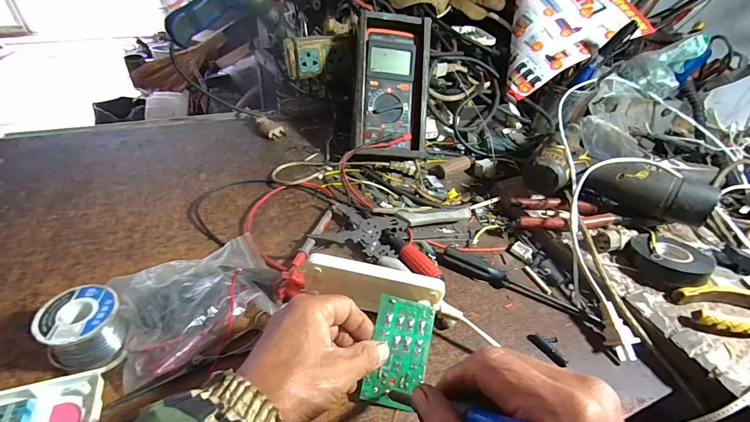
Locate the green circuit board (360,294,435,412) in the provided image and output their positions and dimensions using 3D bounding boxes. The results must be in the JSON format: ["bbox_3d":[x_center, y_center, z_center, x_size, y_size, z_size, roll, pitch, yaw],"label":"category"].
[{"bbox_3d":[0.021,0.119,0.304,0.050,0.004,0.086,17,67,-6],"label":"green circuit board"}]

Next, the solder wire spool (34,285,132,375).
[{"bbox_3d":[-0.228,0.093,0.282,0.045,0.047,0.049,4,41,-1],"label":"solder wire spool"}]

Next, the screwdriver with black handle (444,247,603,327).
[{"bbox_3d":[0.158,0.081,0.391,0.169,0.023,0.020,20,43,16],"label":"screwdriver with black handle"}]

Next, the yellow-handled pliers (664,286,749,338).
[{"bbox_3d":[0.392,0.099,0.359,0.171,0.021,0.054,1,41,-5],"label":"yellow-handled pliers"}]

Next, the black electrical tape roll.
[{"bbox_3d":[0.324,0.052,0.393,0.069,0.035,0.072,3,41,-3],"label":"black electrical tape roll"}]

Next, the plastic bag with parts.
[{"bbox_3d":[-0.161,0.075,0.326,0.146,0.039,0.107,-30,52,-33],"label":"plastic bag with parts"}]

